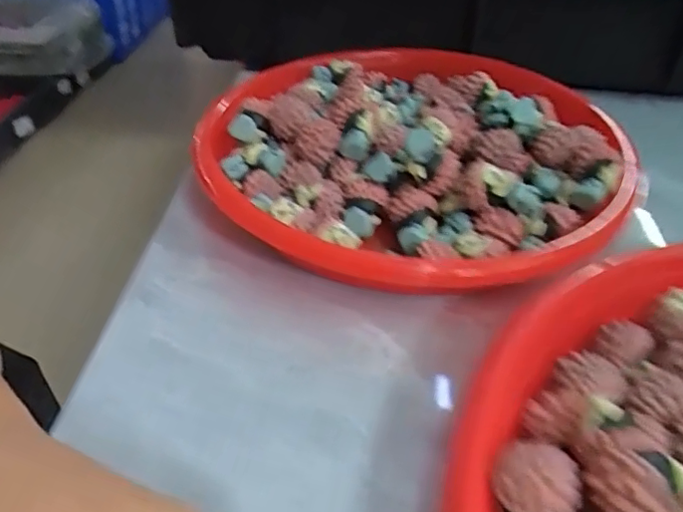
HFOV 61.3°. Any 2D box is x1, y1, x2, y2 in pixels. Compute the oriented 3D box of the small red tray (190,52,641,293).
[{"bbox_3d":[0.030,-0.053,0.266,0.181,0.034,0.188,-14,42,-18],"label":"small red tray"}]

